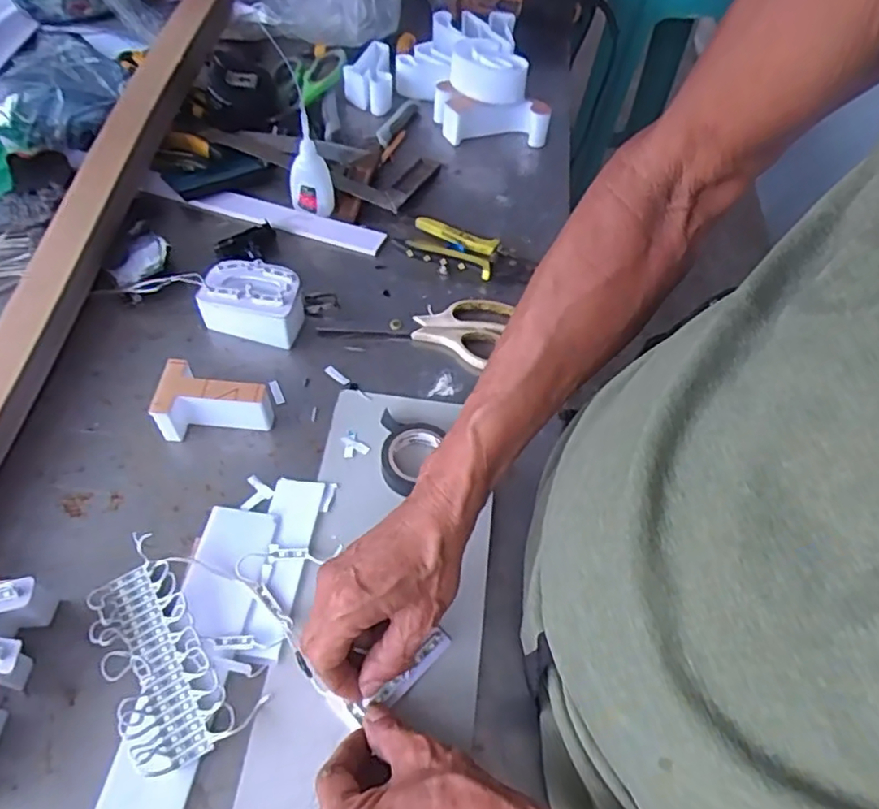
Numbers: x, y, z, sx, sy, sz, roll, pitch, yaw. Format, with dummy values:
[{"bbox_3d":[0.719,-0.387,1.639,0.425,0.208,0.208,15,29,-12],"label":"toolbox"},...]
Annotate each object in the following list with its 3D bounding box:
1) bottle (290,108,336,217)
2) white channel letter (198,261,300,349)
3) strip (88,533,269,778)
[{"bbox_3d":[-0.130,-0.241,0.650,0.043,0.104,0.033,-6,56,-10],"label":"bottle"},{"bbox_3d":[-0.164,-0.093,0.583,0.085,0.049,0.052,15,56,5],"label":"white channel letter"},{"bbox_3d":[-0.184,0.161,0.428,0.067,0.017,0.145,-25,61,-21],"label":"strip"}]

